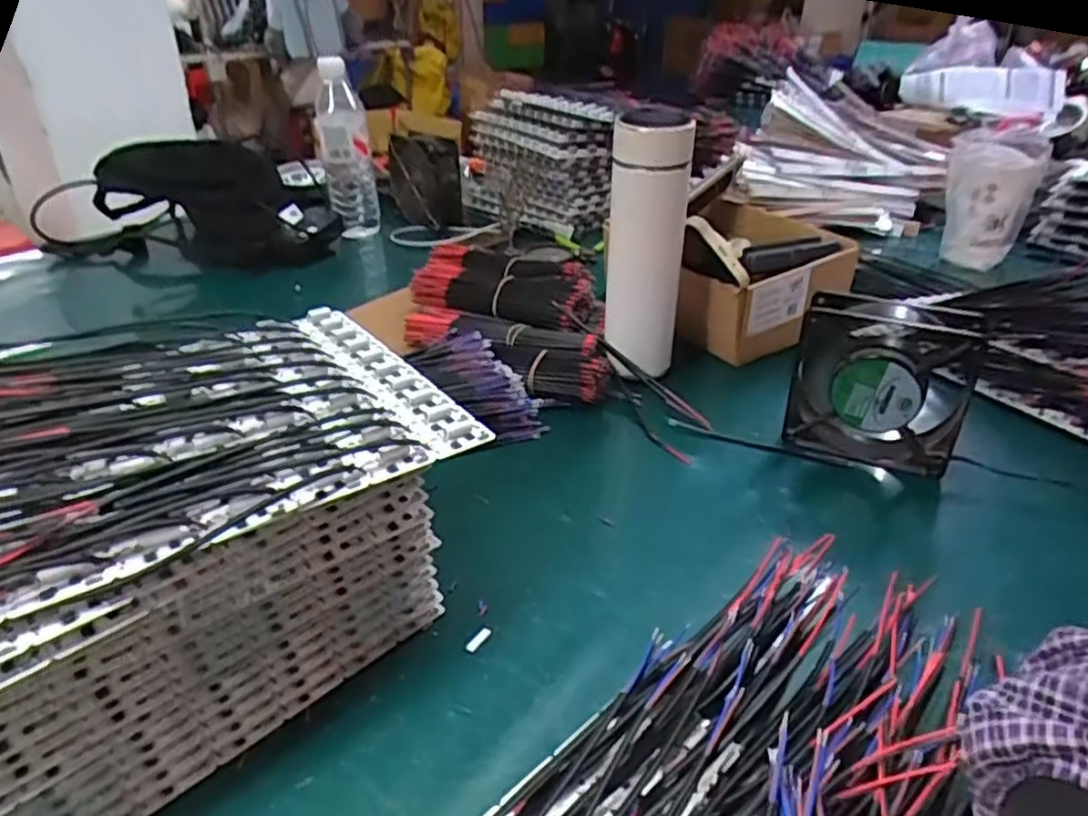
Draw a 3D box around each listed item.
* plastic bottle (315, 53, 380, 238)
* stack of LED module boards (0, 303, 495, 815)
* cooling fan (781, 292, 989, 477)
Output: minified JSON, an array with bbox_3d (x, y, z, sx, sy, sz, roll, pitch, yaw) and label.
[{"bbox_3d":[-0.267,-0.346,0.965,0.066,0.223,0.053,-11,32,-18],"label":"plastic bottle"},{"bbox_3d":[-0.182,0.078,0.372,0.270,0.135,0.156,-24,38,-35],"label":"stack of LED module boards"},{"bbox_3d":[0.260,-0.018,0.555,0.121,0.124,0.046,14,33,23],"label":"cooling fan"}]

